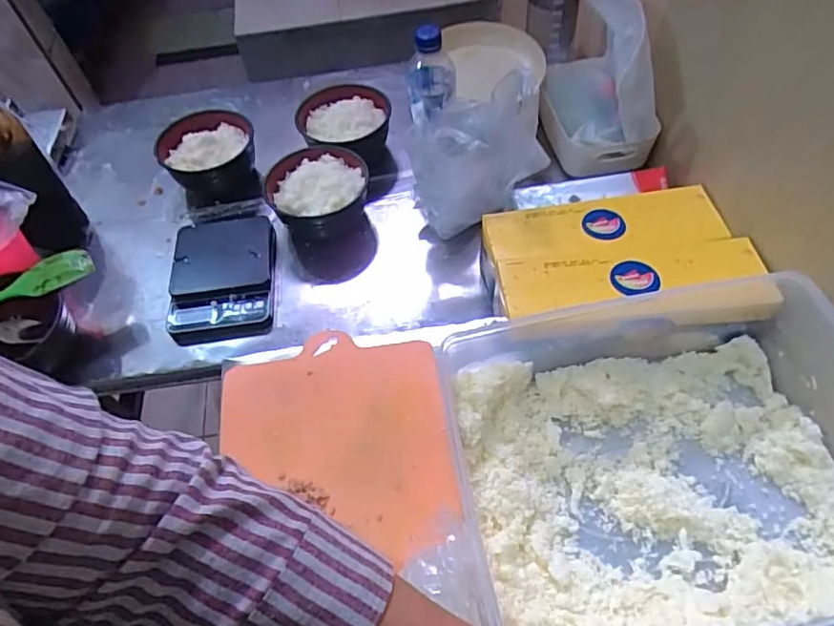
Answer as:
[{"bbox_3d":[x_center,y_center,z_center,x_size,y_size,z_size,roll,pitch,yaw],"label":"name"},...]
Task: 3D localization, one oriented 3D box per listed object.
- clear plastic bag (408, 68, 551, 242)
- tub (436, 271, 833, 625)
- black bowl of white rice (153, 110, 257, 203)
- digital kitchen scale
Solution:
[{"bbox_3d":[0.076,-0.205,0.718,0.160,0.202,0.110,-5,57,0],"label":"clear plastic bag"},{"bbox_3d":[0.226,0.127,0.505,0.359,0.118,0.270,-7,57,-1],"label":"tub"},{"bbox_3d":[-0.315,-0.236,0.849,0.129,0.063,0.130,-2,57,3],"label":"black bowl of white rice"},{"bbox_3d":[-0.258,-0.054,0.743,0.132,0.018,0.195,-7,57,-1],"label":"digital kitchen scale"}]

